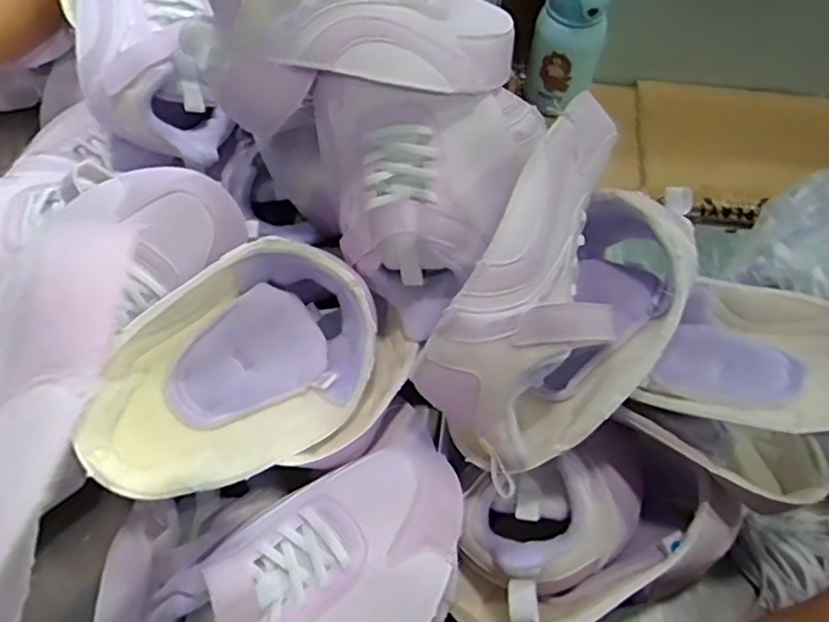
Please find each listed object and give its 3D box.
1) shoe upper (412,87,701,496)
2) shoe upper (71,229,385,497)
[{"bbox_3d":[0.108,-0.008,0.410,0.119,0.142,0.227,32,63,22],"label":"shoe upper"},{"bbox_3d":[-0.125,0.043,0.460,0.229,0.089,0.144,-36,91,-26],"label":"shoe upper"}]

